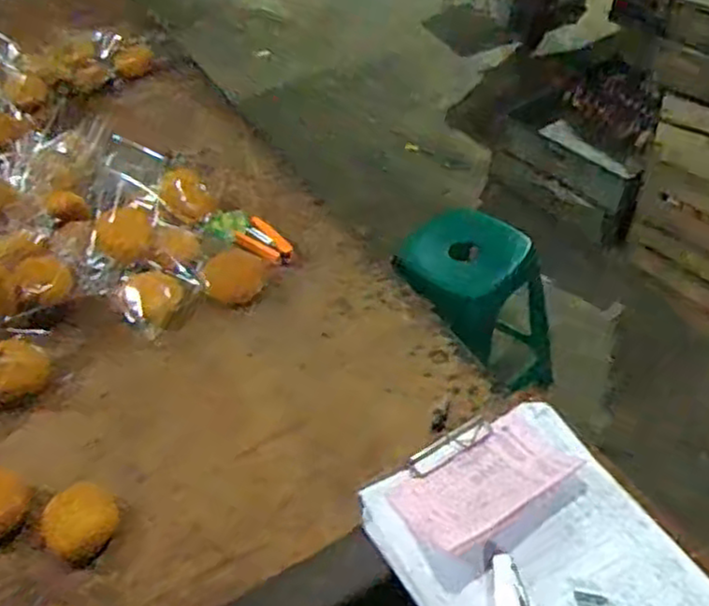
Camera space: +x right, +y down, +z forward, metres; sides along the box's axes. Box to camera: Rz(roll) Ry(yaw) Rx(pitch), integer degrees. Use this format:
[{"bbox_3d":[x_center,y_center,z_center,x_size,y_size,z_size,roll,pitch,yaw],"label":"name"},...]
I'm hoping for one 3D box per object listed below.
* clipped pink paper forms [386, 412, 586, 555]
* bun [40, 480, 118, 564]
[{"bbox_3d":[0.123,0.167,0.693,0.163,0.032,0.094,-30,50,-21],"label":"clipped pink paper forms"},{"bbox_3d":[-0.276,0.223,0.746,0.067,0.036,0.070,27,54,28],"label":"bun"}]

